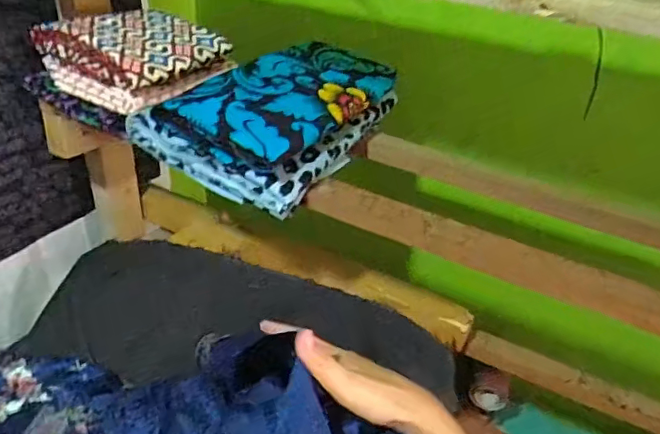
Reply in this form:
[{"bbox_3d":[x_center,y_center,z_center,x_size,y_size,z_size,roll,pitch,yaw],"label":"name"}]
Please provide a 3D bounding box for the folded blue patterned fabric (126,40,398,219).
[{"bbox_3d":[-0.057,-0.125,0.648,0.192,0.083,0.280,22,36,24],"label":"folded blue patterned fabric"}]

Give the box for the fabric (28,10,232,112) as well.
[{"bbox_3d":[-0.231,-0.199,0.679,0.157,0.067,0.162,19,35,21],"label":"fabric"}]

